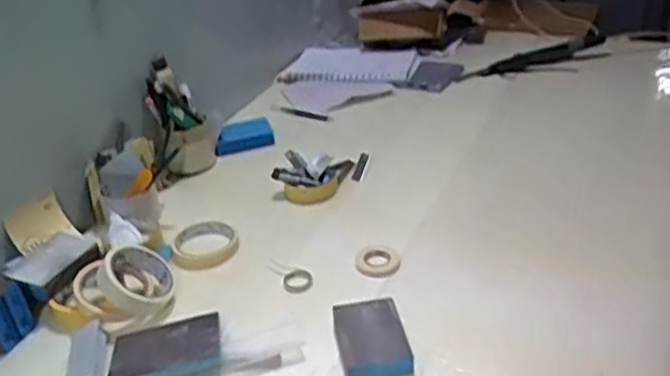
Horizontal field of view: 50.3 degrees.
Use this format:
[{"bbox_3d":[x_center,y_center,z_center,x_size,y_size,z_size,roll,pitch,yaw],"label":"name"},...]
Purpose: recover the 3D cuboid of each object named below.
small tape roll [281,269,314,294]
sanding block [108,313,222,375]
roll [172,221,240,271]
[{"bbox_3d":[-0.045,0.115,0.870,0.038,0.008,0.040,-4,31,2],"label":"small tape roll"},{"bbox_3d":[-0.183,0.177,0.772,0.116,0.019,0.085,-10,31,-9],"label":"sanding block"},{"bbox_3d":[-0.174,0.075,0.959,0.086,0.020,0.089,-4,31,2],"label":"roll"}]

